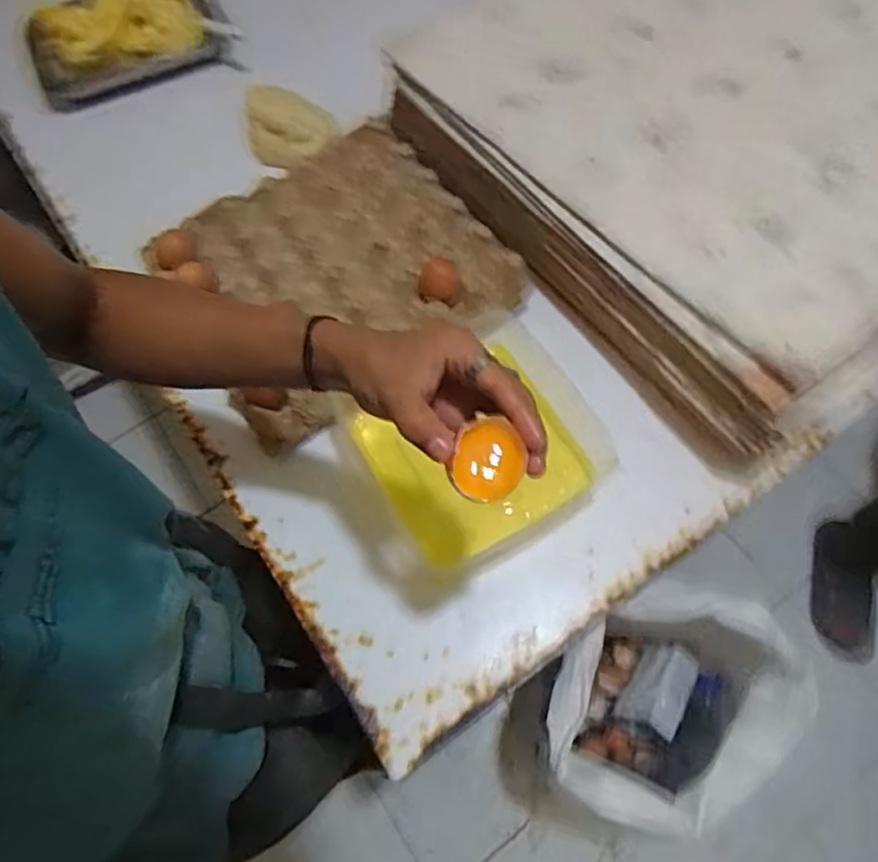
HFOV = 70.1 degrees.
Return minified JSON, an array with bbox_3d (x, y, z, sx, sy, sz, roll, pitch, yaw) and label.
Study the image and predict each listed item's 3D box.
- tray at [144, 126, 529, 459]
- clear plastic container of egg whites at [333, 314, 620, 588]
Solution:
[{"bbox_3d":[-0.116,-0.174,0.681,0.323,0.051,0.306,-35,69,-13],"label":"tray"},{"bbox_3d":[0.039,0.019,0.607,0.218,0.044,0.205,-27,67,-10],"label":"clear plastic container of egg whites"}]

